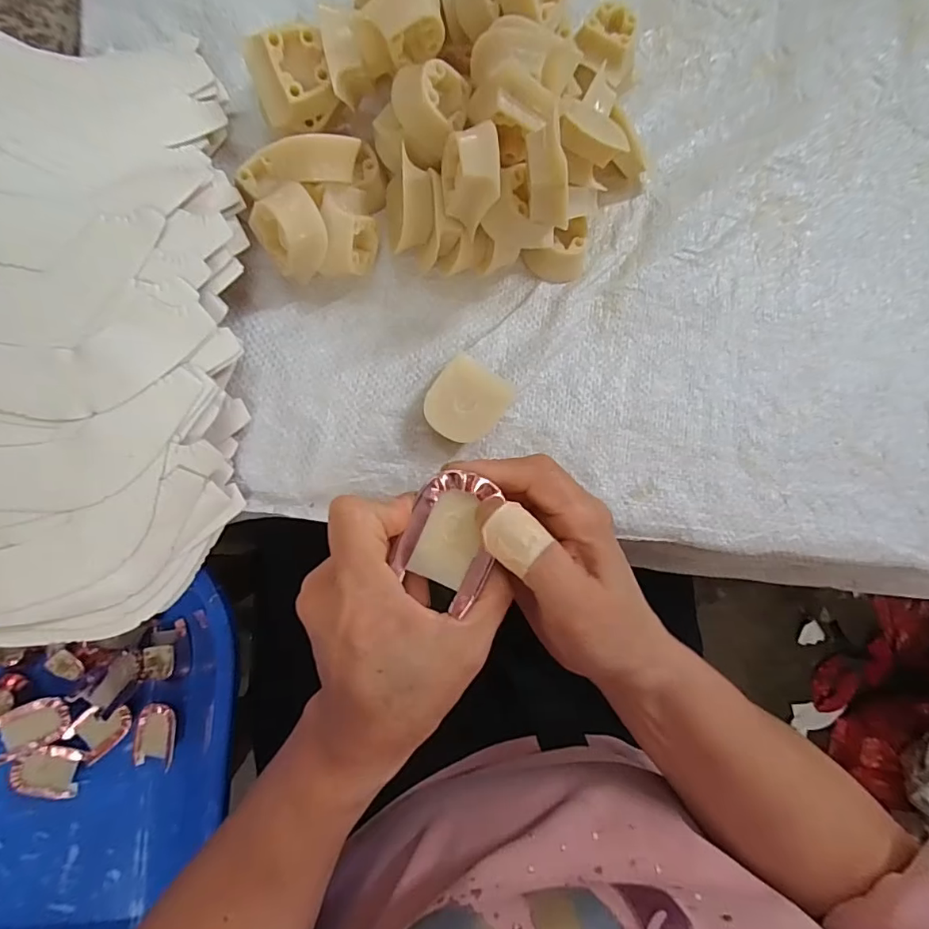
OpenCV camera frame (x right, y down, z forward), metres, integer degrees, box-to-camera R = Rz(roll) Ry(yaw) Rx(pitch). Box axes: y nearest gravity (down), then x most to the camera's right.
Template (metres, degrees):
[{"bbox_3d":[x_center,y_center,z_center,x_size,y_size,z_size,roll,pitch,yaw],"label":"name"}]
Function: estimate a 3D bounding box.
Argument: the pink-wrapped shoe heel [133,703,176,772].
[{"bbox_3d":[-0.277,0.242,0.454,0.036,0.015,0.054,4,82,-6],"label":"pink-wrapped shoe heel"}]

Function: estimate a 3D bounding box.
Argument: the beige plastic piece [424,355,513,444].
[{"bbox_3d":[0.001,-0.034,0.278,0.040,0.021,0.045,32,80,-2],"label":"beige plastic piece"}]

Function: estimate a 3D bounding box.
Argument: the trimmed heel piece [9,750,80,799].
[{"bbox_3d":[-0.368,0.272,0.446,0.049,0.015,0.040,11,81,-25],"label":"trimmed heel piece"}]

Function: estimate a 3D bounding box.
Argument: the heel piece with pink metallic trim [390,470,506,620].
[{"bbox_3d":[-0.004,0.030,0.208,0.037,0.010,0.052,24,81,-3],"label":"heel piece with pink metallic trim"}]

